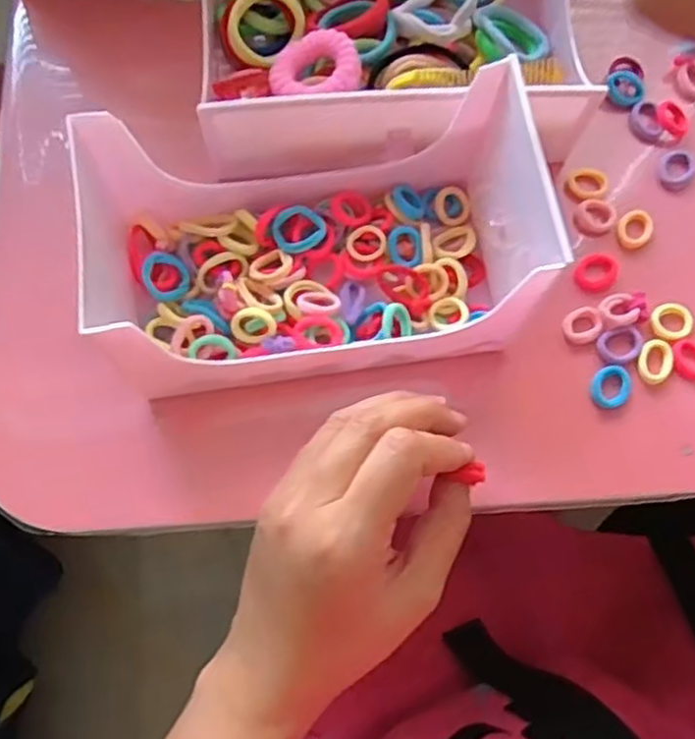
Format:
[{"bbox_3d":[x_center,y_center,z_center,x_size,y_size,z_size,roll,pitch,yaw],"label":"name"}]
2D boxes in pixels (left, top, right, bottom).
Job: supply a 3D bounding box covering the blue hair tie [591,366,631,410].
[{"bbox_3d":[0.127,0.009,0.335,0.018,0.005,0.020,38,76,9],"label":"blue hair tie"}]

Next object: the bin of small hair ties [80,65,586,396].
[{"bbox_3d":[-0.018,-0.061,0.305,0.208,0.094,0.109,-7,73,-4],"label":"bin of small hair ties"}]

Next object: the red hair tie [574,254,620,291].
[{"bbox_3d":[0.126,-0.049,0.352,0.019,0.007,0.024,41,76,10],"label":"red hair tie"}]

